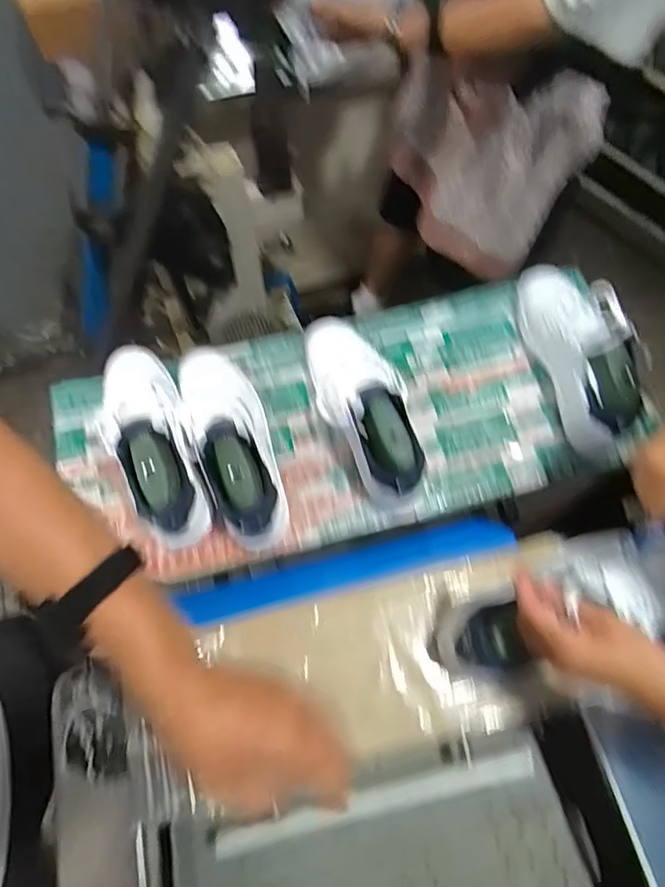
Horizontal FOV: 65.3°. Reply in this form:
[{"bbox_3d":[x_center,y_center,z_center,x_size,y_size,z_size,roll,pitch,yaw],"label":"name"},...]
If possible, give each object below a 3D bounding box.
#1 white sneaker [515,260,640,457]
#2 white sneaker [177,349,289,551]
[{"bbox_3d":[0.326,-0.133,0.702,0.085,0.131,0.278,-15,70,-5],"label":"white sneaker"},{"bbox_3d":[-0.130,-0.020,0.660,0.098,0.131,0.293,-18,70,-7],"label":"white sneaker"}]

